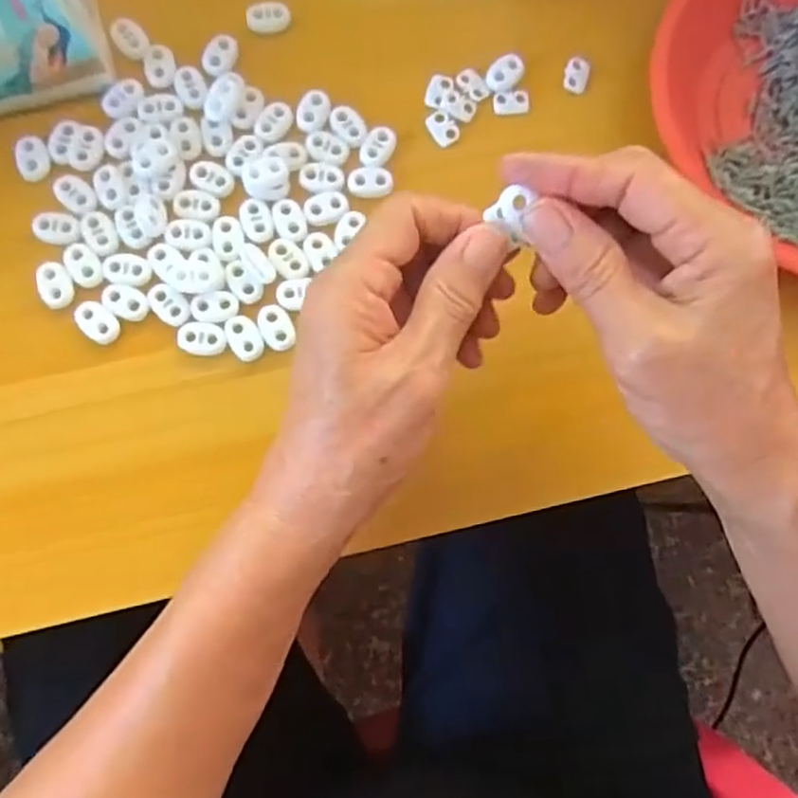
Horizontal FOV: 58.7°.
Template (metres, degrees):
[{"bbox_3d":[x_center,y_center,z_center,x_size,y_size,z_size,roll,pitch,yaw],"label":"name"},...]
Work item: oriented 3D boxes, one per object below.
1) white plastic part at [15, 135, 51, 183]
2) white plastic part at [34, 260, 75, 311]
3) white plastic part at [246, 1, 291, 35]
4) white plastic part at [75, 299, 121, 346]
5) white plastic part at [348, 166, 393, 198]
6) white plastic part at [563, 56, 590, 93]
[{"bbox_3d":[-0.180,-0.119,0.349,0.015,0.004,0.023,-16,83,-6],"label":"white plastic part"},{"bbox_3d":[-0.163,-0.054,0.334,0.015,0.004,0.023,-19,83,-6],"label":"white plastic part"},{"bbox_3d":[-0.068,-0.199,0.369,0.022,0.004,0.017,-8,82,-5],"label":"white plastic part"},{"bbox_3d":[-0.143,-0.037,0.333,0.023,0.004,0.015,38,81,2],"label":"white plastic part"},{"bbox_3d":[-0.014,-0.109,0.353,0.022,0.004,0.017,-8,82,-5],"label":"white plastic part"},{"bbox_3d":[0.095,-0.173,0.377,0.013,0.004,0.020,18,81,-1],"label":"white plastic part"}]

